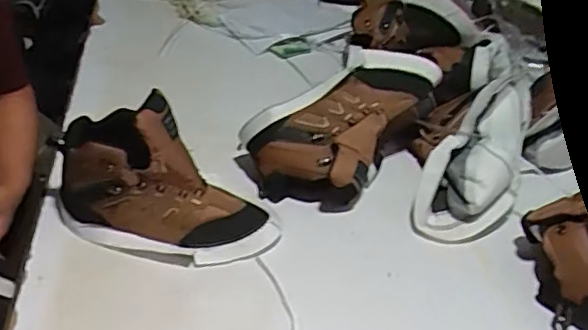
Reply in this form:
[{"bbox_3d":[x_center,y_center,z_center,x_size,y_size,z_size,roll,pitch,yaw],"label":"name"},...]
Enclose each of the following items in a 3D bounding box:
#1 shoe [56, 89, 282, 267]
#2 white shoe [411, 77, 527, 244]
[{"bbox_3d":[-0.161,0.025,0.738,0.289,0.162,0.101,11,37,6],"label":"shoe"},{"bbox_3d":[0.277,-0.018,0.866,0.120,0.091,0.307,24,64,22],"label":"white shoe"}]

